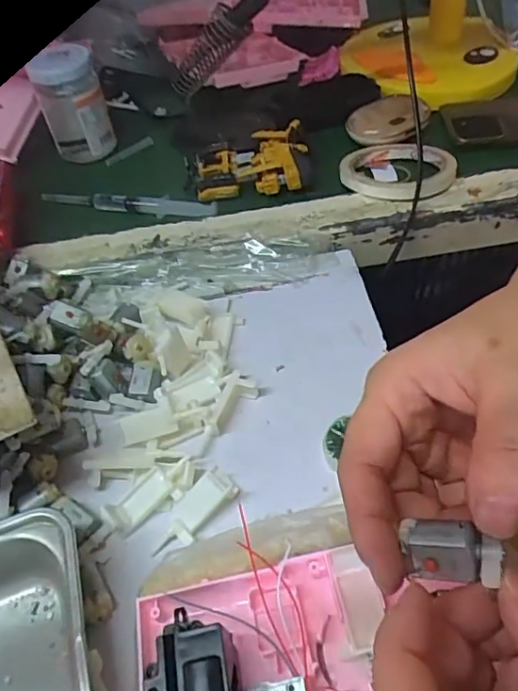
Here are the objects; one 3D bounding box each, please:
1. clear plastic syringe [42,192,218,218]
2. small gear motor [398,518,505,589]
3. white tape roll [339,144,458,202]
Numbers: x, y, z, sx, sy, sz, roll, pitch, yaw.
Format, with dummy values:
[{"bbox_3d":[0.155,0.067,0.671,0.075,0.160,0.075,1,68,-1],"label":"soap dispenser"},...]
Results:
[{"bbox_3d":[-0.120,-0.129,0.491,0.170,0.016,0.017,10,51,10],"label":"clear plastic syringe"},{"bbox_3d":[0.066,0.069,0.183,0.030,0.016,0.016,-7,89,20],"label":"small gear motor"},{"bbox_3d":[0.122,-0.159,0.473,0.095,0.019,0.091,-3,50,4],"label":"white tape roll"}]

